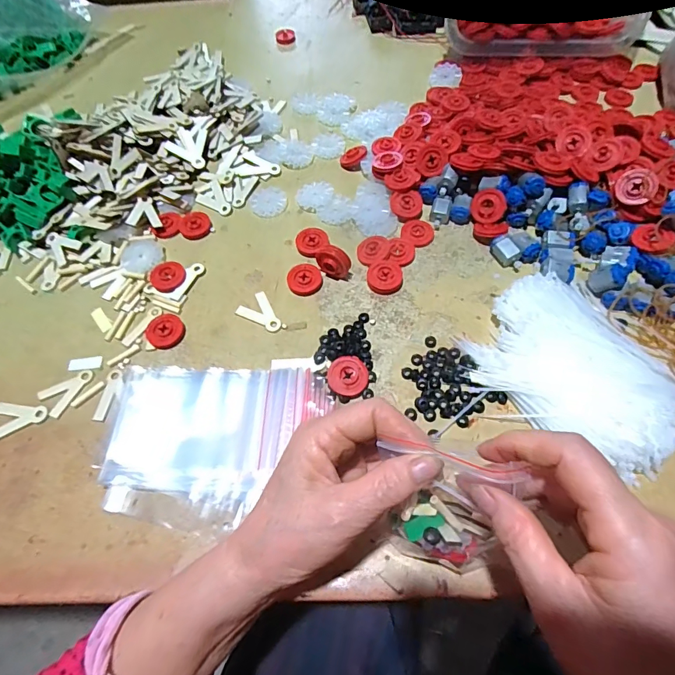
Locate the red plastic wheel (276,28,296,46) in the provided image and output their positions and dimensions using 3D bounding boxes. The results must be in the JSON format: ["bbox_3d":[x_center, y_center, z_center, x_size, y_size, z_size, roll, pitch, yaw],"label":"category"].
[{"bbox_3d":[-0.076,-0.442,0.615,0.028,0.012,0.024,-10,61,-2],"label":"red plastic wheel"}]

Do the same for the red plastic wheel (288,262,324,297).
[{"bbox_3d":[-0.031,-0.055,0.394,0.033,0.009,0.031,-1,61,3],"label":"red plastic wheel"}]

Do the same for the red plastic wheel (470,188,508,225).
[{"bbox_3d":[0.149,-0.129,0.414,0.032,0.032,0.010,17,17,32],"label":"red plastic wheel"}]

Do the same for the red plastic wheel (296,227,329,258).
[{"bbox_3d":[-0.027,-0.096,0.419,0.030,0.008,0.030,-2,78,10],"label":"red plastic wheel"}]

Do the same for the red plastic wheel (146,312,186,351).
[{"bbox_3d":[-0.154,-0.005,0.375,0.032,0.008,0.032,-31,82,-11],"label":"red plastic wheel"}]

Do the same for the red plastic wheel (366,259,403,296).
[{"bbox_3d":[0.044,-0.056,0.389,0.033,0.006,0.032,0,86,2],"label":"red plastic wheel"}]

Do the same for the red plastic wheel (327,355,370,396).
[{"bbox_3d":[0.009,0.032,0.341,0.032,0.012,0.033,-1,61,3],"label":"red plastic wheel"}]

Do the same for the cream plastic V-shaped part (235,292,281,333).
[{"bbox_3d":[-0.073,-0.020,0.381,0.030,0.004,0.045,-27,63,-11],"label":"cream plastic V-shaped part"}]

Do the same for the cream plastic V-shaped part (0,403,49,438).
[{"bbox_3d":[-0.260,0.069,0.339,0.043,0.004,0.030,3,62,5],"label":"cream plastic V-shaped part"}]

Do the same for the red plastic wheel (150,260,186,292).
[{"bbox_3d":[-0.163,-0.058,0.399,0.032,0.006,0.030,1,80,-3],"label":"red plastic wheel"}]

